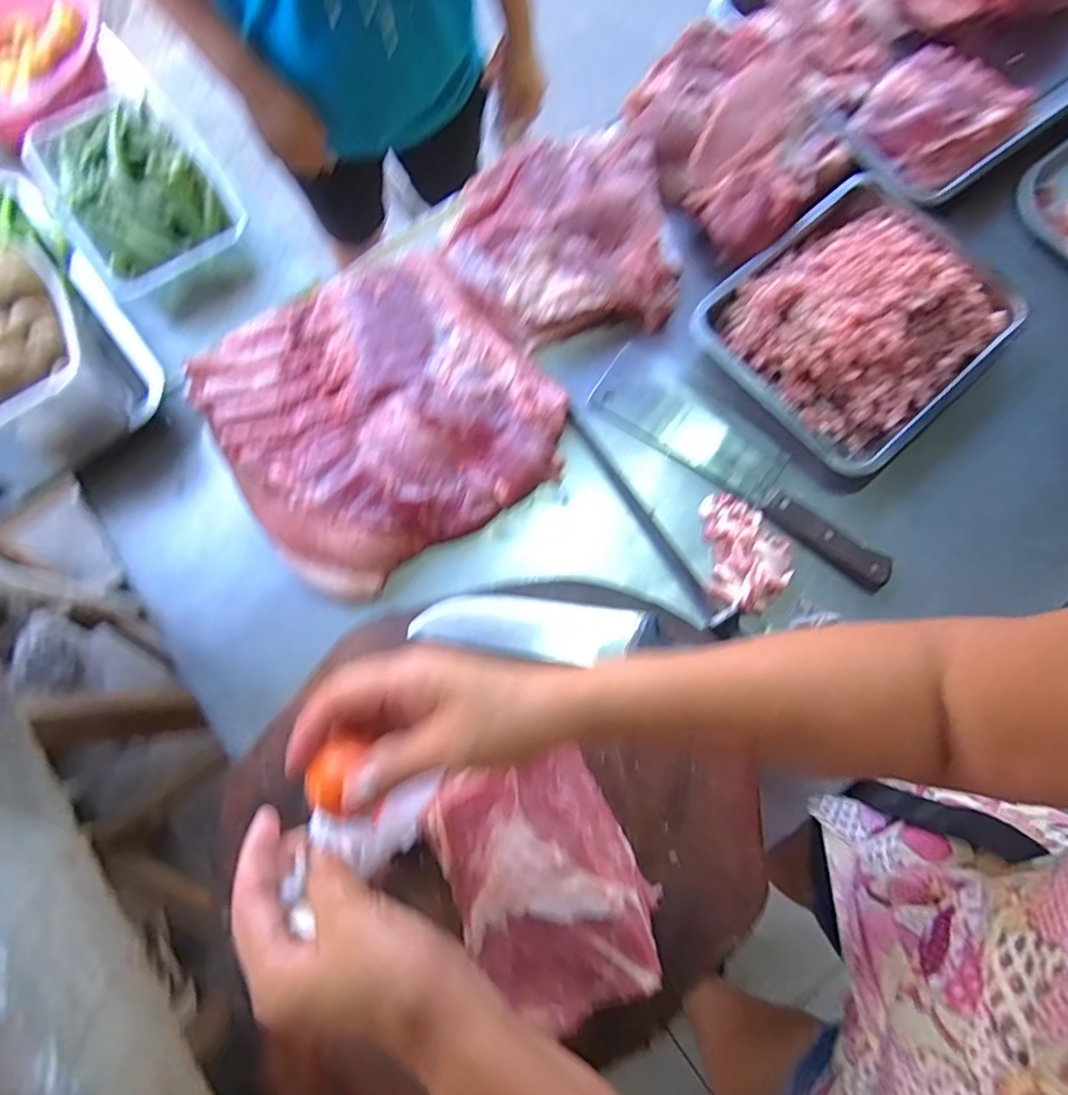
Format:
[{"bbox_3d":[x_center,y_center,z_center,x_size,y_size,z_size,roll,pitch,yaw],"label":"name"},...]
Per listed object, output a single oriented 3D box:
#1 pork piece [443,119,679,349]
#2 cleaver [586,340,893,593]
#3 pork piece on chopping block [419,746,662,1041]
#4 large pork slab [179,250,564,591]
[{"bbox_3d":[0.029,-0.352,0.668,0.250,0.061,0.226,-10,78,-3],"label":"pork piece"},{"bbox_3d":[0.227,-0.095,0.638,0.357,0.023,0.086,36,79,7],"label":"cleaver"},{"bbox_3d":[0.006,0.230,0.431,0.135,0.063,0.179,-30,79,-7],"label":"pork piece on chopping block"},{"bbox_3d":[-0.157,-0.144,0.629,0.333,0.047,0.310,-34,80,-8],"label":"large pork slab"}]

